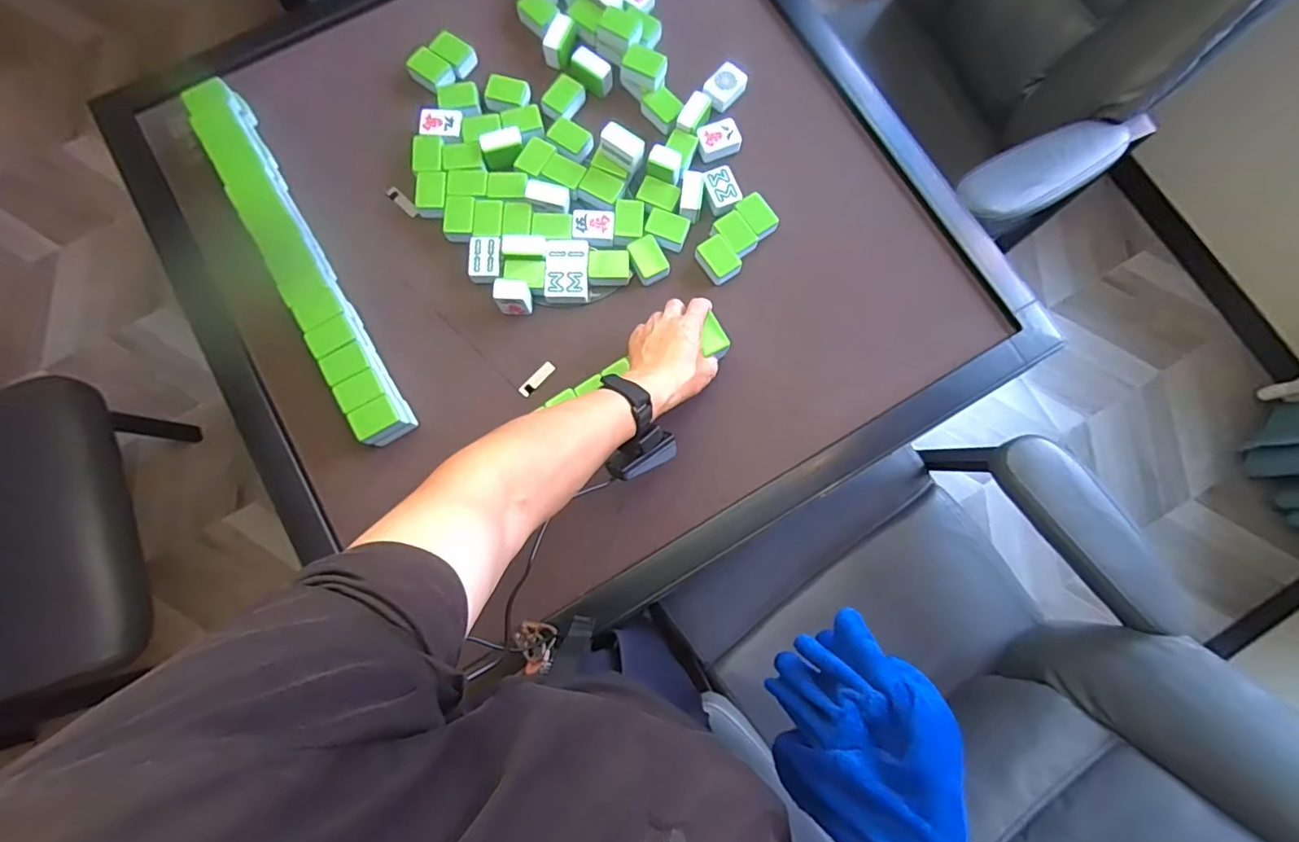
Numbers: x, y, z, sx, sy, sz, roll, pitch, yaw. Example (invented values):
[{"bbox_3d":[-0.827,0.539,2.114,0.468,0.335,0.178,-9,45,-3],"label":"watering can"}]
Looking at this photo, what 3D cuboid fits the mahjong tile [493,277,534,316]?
[{"bbox_3d":[-0.164,-0.149,0.662,0.038,0.055,0.026,1,79,-1],"label":"mahjong tile"}]

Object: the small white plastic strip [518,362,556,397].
[{"bbox_3d":[-0.139,-0.051,0.679,0.013,0.006,0.052,43,82,7],"label":"small white plastic strip"}]

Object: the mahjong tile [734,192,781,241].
[{"bbox_3d":[0.137,-0.259,0.690,0.037,0.020,0.052,-39,82,-7],"label":"mahjong tile"}]

